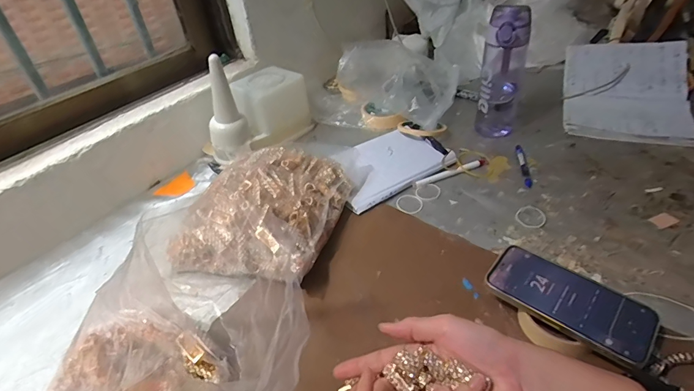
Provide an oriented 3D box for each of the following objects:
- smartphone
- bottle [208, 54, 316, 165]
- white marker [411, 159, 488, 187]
[{"bbox_3d":[0.234,0.108,0.424,0.156,0.011,0.074,27,49,34],"label":"smartphone"},{"bbox_3d":[-0.166,-0.171,0.743,0.080,0.160,0.197,27,49,34],"label":"bottle"},{"bbox_3d":[0.174,-0.038,0.663,0.144,0.010,0.018,-20,41,-16],"label":"white marker"}]

